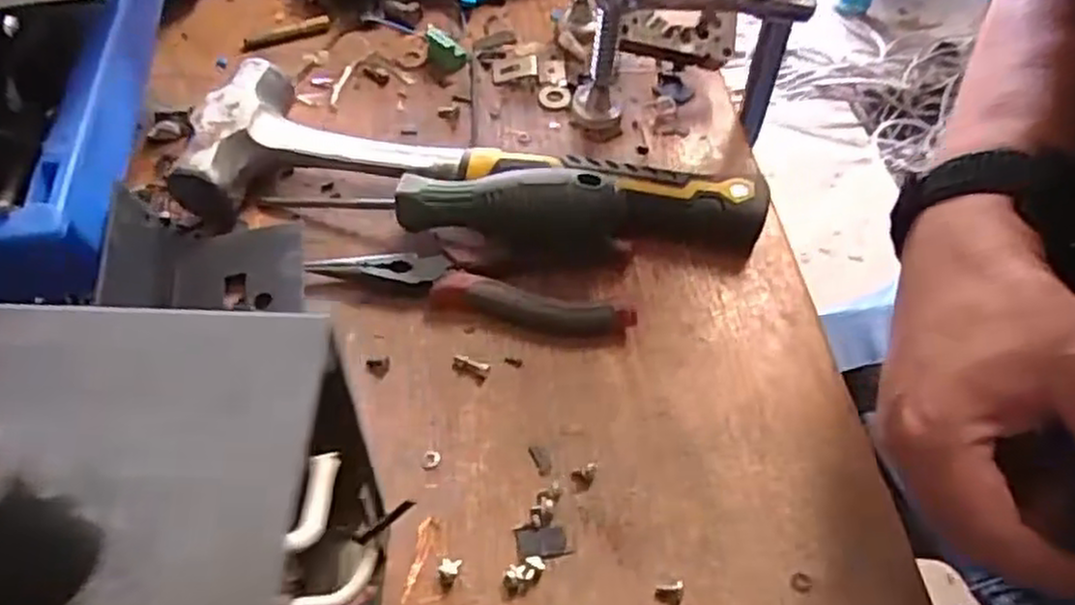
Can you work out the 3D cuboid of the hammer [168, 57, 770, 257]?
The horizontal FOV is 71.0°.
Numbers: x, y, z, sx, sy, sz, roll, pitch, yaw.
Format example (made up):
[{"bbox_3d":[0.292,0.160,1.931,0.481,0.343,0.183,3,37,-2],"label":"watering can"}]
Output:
[{"bbox_3d":[-0.037,-0.059,0.382,0.295,0.036,0.092,13,57,9],"label":"hammer"}]

